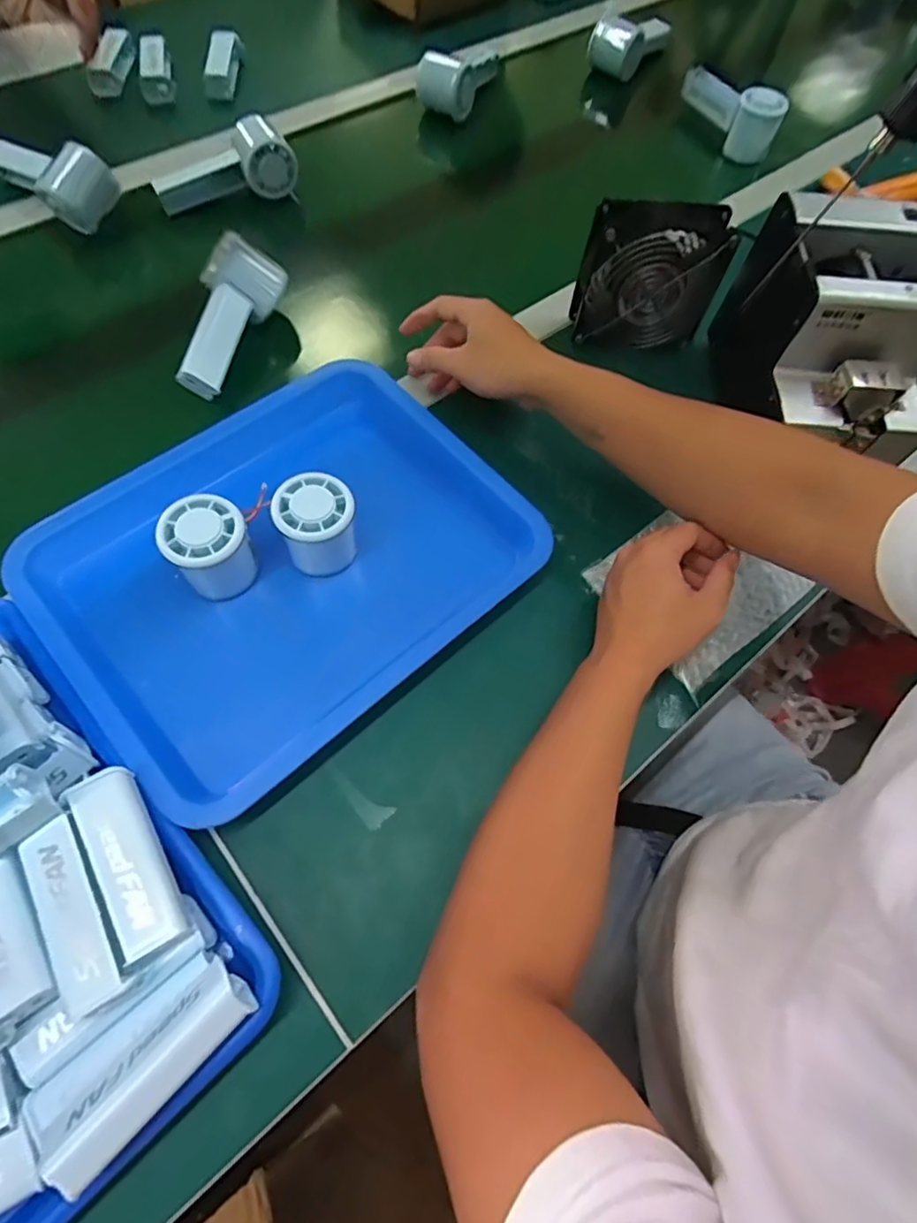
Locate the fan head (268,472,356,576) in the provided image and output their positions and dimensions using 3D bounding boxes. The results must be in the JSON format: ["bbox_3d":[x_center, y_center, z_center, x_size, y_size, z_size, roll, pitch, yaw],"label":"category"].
[{"bbox_3d":[-0.105,-0.062,0.451,0.056,0.061,0.050,-23,67,-14],"label":"fan head"}]

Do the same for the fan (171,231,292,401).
[{"bbox_3d":[-0.217,-0.263,0.552,0.062,0.052,0.144,26,71,-28],"label":"fan"}]

